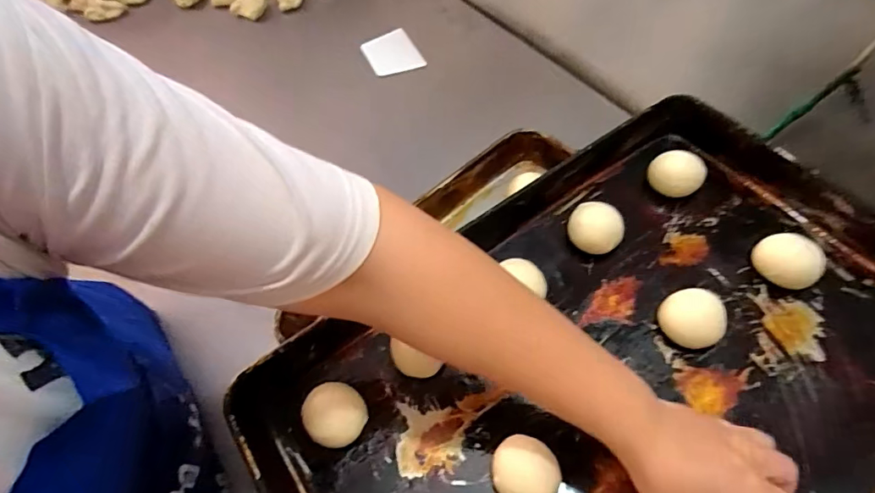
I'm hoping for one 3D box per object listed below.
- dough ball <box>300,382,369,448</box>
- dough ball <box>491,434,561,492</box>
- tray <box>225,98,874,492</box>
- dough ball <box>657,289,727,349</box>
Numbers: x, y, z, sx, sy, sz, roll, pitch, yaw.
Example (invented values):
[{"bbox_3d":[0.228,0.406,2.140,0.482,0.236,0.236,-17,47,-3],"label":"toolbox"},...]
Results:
[{"bbox_3d":[-0.091,0.148,0.432,0.052,0.033,0.051,-2,57,4],"label":"dough ball"},{"bbox_3d":[0.071,0.183,0.397,0.052,0.038,0.053,-2,57,4],"label":"dough ball"},{"bbox_3d":[0.161,0.113,0.436,0.595,0.062,0.419,-33,60,-16],"label":"tray"},{"bbox_3d":[0.240,0.066,0.457,0.050,0.028,0.054,-35,61,-17],"label":"dough ball"}]

